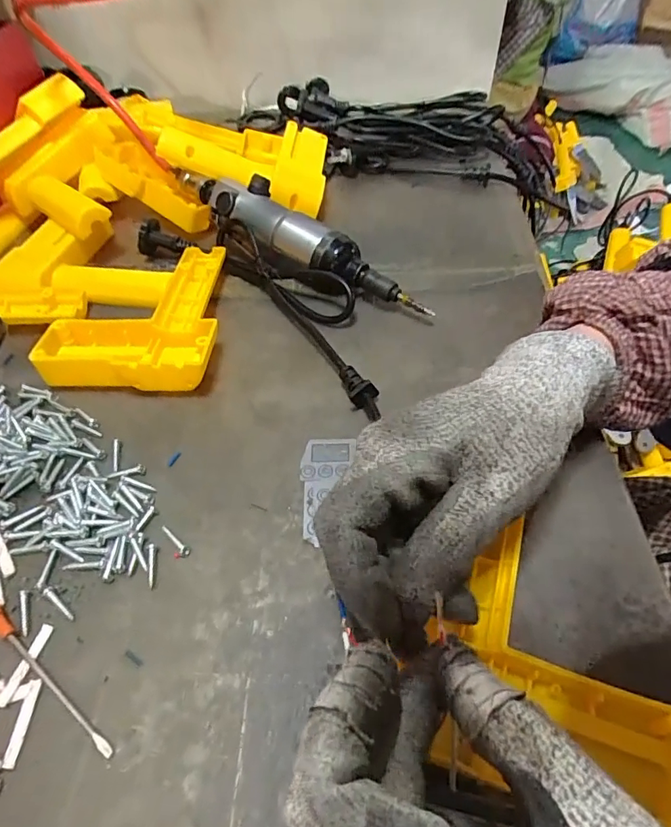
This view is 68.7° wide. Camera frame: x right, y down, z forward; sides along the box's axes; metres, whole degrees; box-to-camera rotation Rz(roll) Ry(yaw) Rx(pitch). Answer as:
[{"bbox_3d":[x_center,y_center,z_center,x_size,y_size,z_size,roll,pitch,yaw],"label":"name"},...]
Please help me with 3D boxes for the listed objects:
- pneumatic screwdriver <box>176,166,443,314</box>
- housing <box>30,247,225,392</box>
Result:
[{"bbox_3d":[-0.033,-0.140,0.395,0.255,0.045,0.046,36,62,26],"label":"pneumatic screwdriver"},{"bbox_3d":[-0.135,-0.078,0.364,0.115,0.029,0.143,3,52,4],"label":"housing"}]

